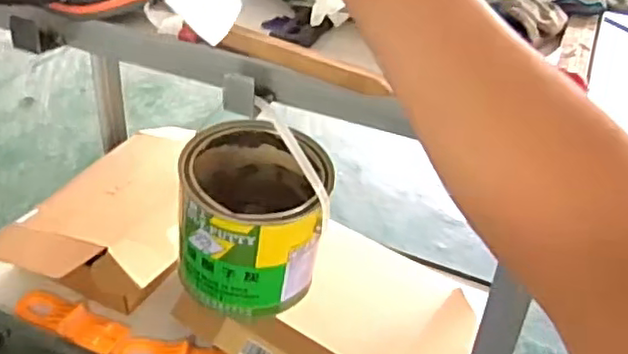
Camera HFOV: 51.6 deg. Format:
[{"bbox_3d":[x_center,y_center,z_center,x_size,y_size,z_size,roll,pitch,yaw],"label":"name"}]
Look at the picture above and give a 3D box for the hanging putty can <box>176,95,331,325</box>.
[{"bbox_3d":[-0.071,0.040,0.720,0.147,0.173,0.158,3,36,-2],"label":"hanging putty can"}]

